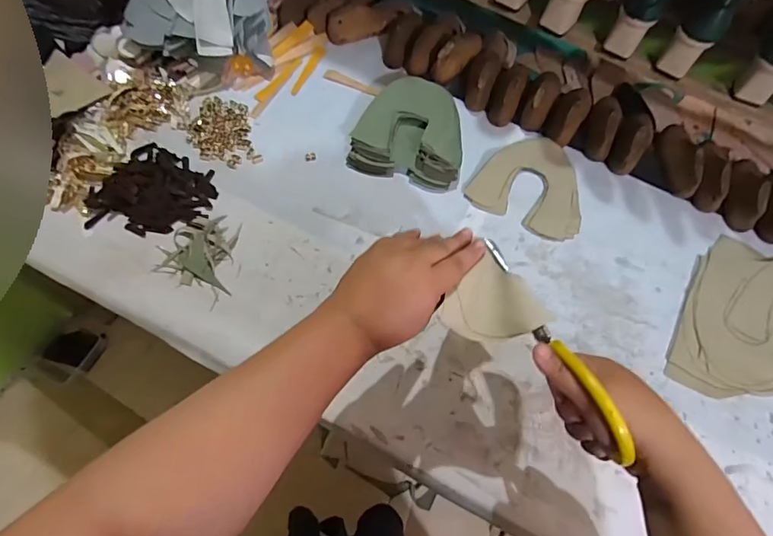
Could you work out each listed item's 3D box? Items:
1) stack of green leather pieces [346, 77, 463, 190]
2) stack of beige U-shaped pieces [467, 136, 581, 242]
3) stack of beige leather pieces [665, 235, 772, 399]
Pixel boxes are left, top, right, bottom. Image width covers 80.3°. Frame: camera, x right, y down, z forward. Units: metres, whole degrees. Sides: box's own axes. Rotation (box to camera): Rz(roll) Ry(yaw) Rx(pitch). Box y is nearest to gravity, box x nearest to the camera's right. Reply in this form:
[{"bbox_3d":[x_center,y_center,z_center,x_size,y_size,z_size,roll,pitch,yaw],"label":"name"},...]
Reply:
[{"bbox_3d":[0.041,-0.220,0.731,0.167,0.049,0.168,14,65,4],"label":"stack of green leather pieces"},{"bbox_3d":[0.236,-0.135,0.722,0.169,0.008,0.163,28,67,10],"label":"stack of beige U-shaped pieces"},{"bbox_3d":[0.532,0.080,0.641,0.220,0.009,0.258,26,67,9],"label":"stack of beige leather pieces"}]

